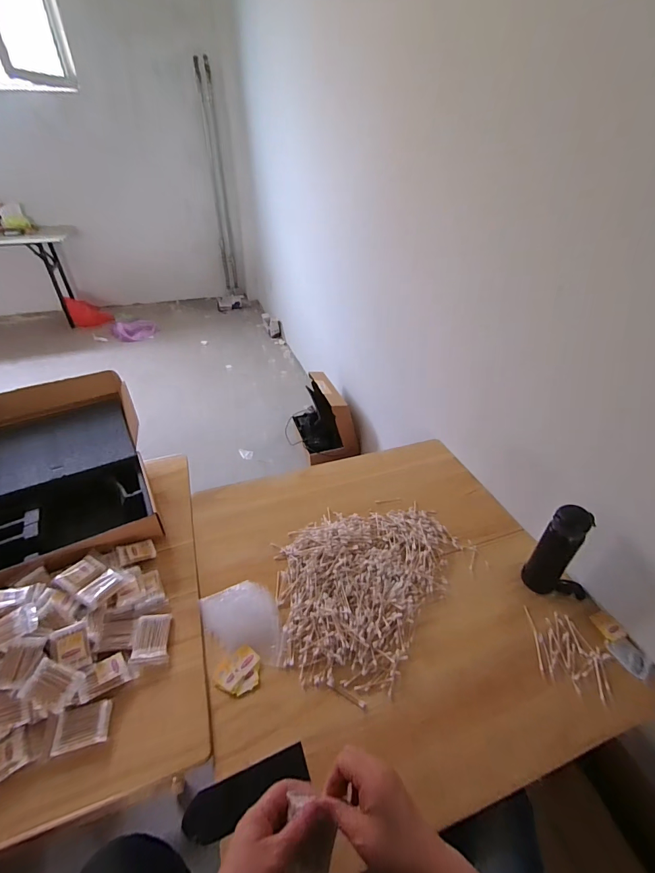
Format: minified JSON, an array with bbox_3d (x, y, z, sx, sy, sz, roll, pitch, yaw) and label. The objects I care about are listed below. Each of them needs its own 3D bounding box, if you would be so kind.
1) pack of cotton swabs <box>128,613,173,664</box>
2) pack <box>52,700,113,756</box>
[{"bbox_3d":[-0.328,0.378,0.706,0.059,0.020,0.082,-5,38,-9],"label":"pack of cotton swabs"},{"bbox_3d":[-0.389,0.457,0.597,0.076,0.012,0.056,-9,38,-14],"label":"pack"}]

